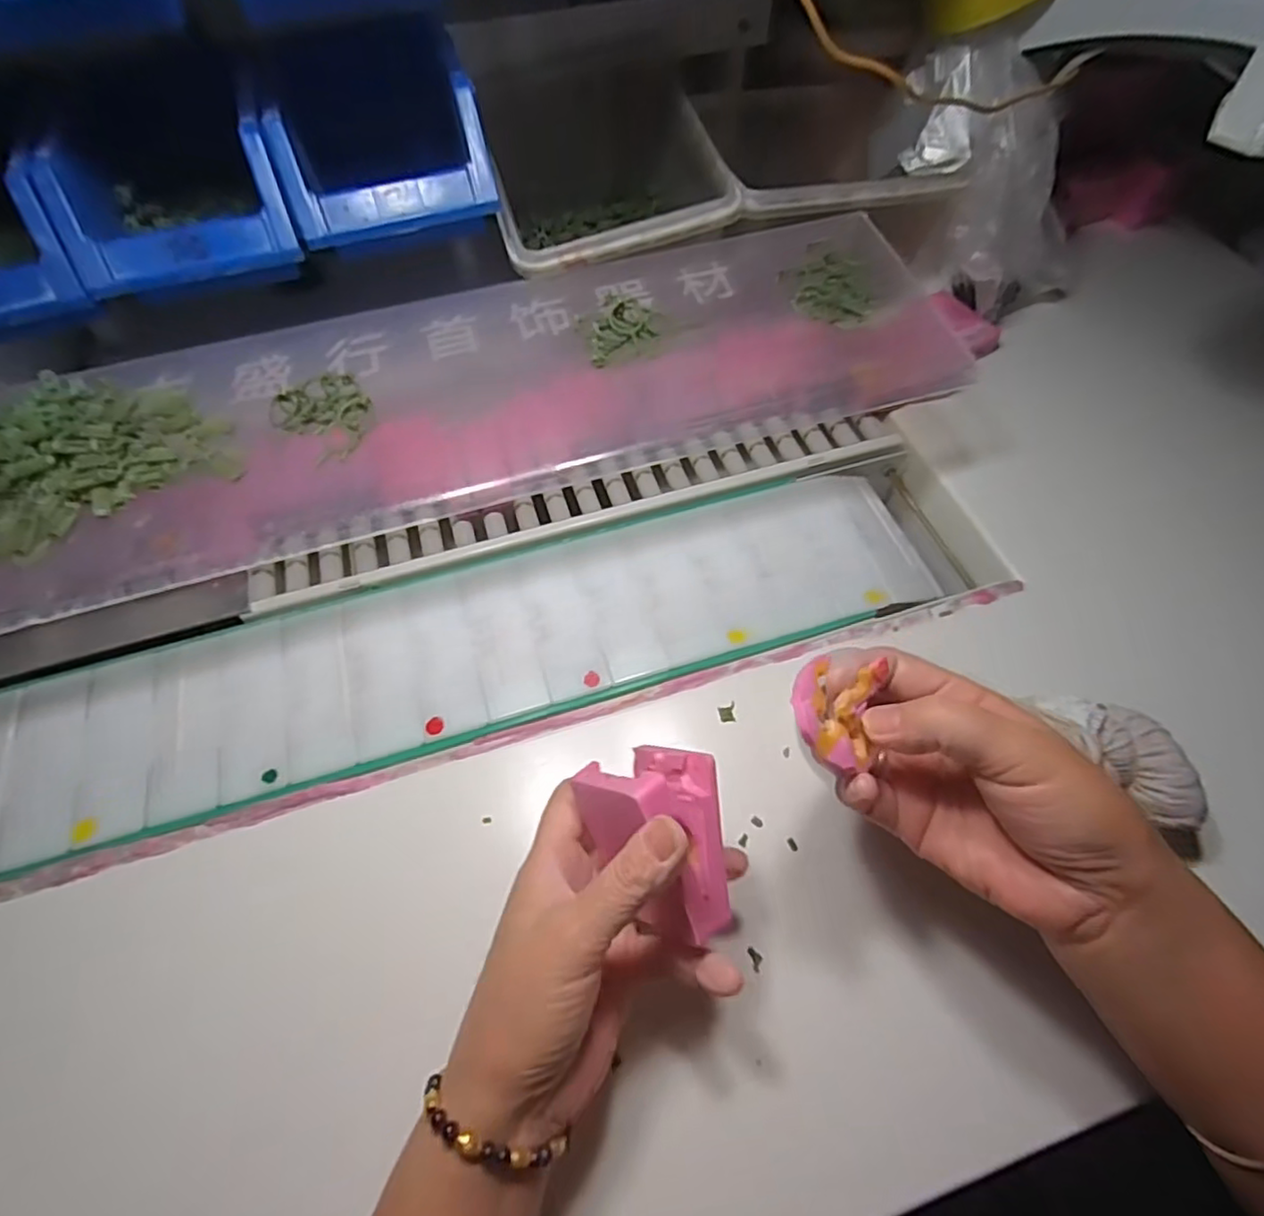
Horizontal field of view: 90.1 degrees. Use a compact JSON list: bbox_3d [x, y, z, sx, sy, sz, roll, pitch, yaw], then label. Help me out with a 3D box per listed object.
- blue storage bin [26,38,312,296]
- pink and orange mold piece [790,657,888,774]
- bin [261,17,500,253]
[{"bbox_3d":[-0.285,-0.267,0.396,0.125,0.070,0.144,-18,61,-9],"label":"blue storage bin"},{"bbox_3d":[0.081,0.039,0.247,0.035,0.020,0.043,22,64,10],"label":"pink and orange mold piece"},{"bbox_3d":[-0.169,-0.307,0.415,0.122,0.068,0.156,-20,61,-11],"label":"bin"}]

